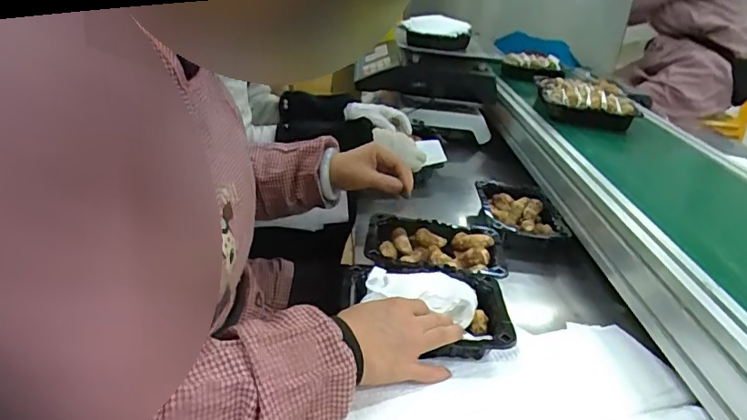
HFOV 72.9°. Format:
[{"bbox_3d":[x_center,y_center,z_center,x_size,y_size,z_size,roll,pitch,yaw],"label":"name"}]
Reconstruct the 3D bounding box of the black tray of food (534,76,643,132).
[{"bbox_3d":[0.456,-0.243,1.111,0.182,0.054,0.230,7,28,3],"label":"black tray of food"}]

